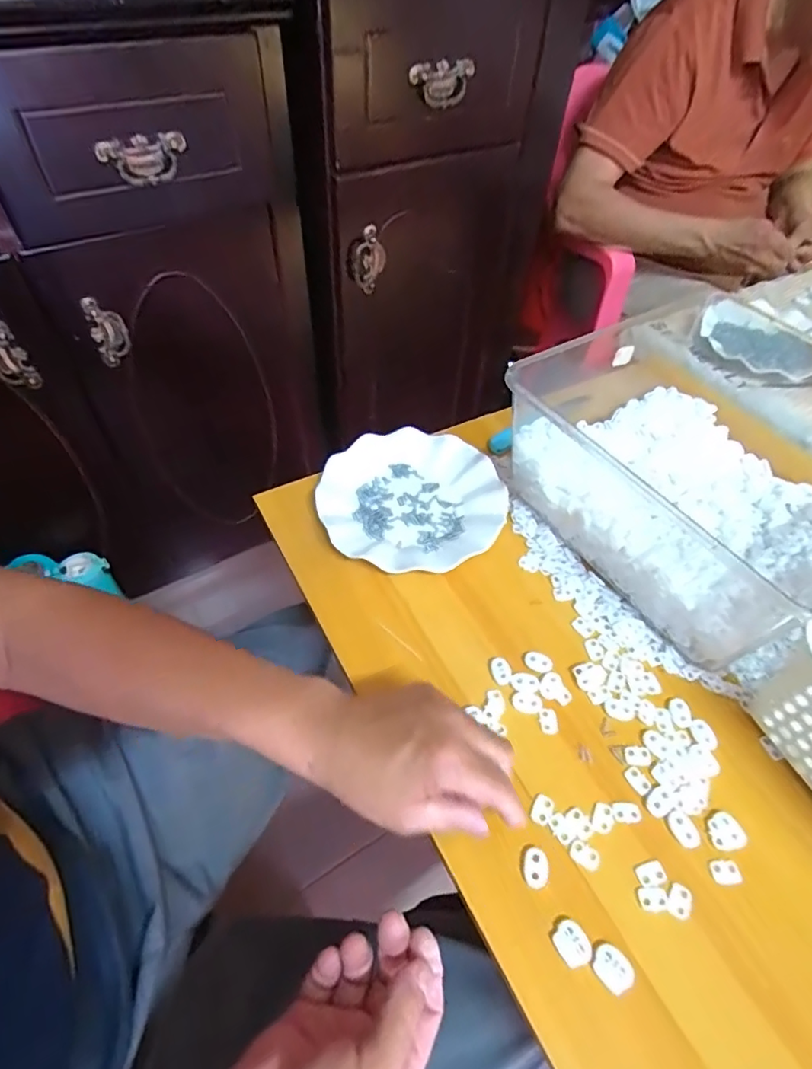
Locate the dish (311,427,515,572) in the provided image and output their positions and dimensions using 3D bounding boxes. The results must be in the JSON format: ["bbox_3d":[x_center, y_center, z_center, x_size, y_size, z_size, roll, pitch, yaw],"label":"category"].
[{"bbox_3d":[0.006,-0.035,0.549,0.179,0.023,0.174,-1,51,-5],"label":"dish"}]

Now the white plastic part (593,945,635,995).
[{"bbox_3d":[0.125,0.260,0.326,0.021,0.004,0.022,-31,59,-26],"label":"white plastic part"}]

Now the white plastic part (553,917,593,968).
[{"bbox_3d":[0.102,0.250,0.333,0.020,0.004,0.023,-26,57,-23],"label":"white plastic part"}]

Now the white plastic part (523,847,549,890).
[{"bbox_3d":[0.086,0.219,0.358,0.015,0.004,0.023,6,51,0],"label":"white plastic part"}]

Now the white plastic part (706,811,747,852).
[{"bbox_3d":[0.222,0.206,0.378,0.023,0.006,0.023,-1,51,-5],"label":"white plastic part"}]

